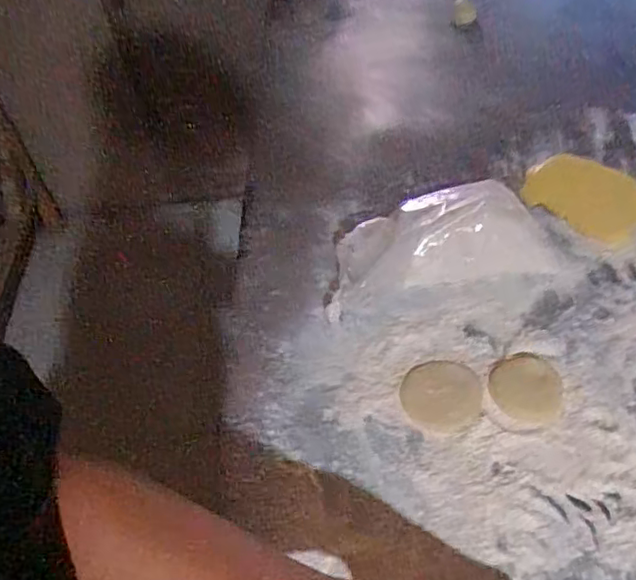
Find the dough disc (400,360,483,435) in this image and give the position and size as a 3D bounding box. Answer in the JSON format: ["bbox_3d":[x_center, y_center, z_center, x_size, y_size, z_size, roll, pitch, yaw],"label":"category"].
[{"bbox_3d":[0.109,0.093,0.535,0.067,0.010,0.068,-2,51,3],"label":"dough disc"}]

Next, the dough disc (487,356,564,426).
[{"bbox_3d":[0.181,0.084,0.524,0.059,0.010,0.065,18,54,18],"label":"dough disc"}]

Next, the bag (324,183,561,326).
[{"bbox_3d":[0.112,-0.042,0.598,0.223,0.079,0.089,-13,51,-7],"label":"bag"}]

